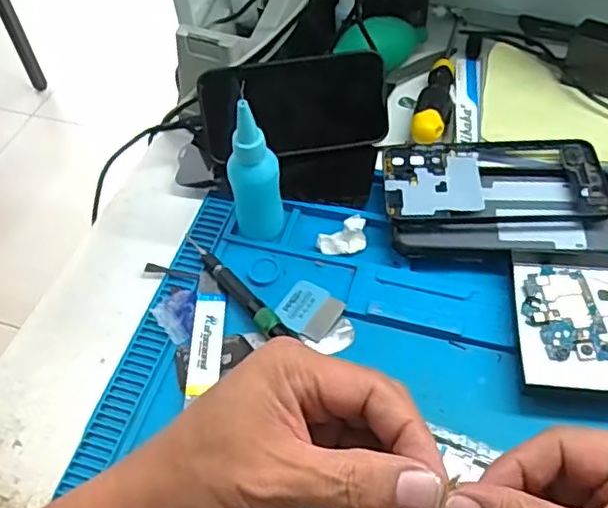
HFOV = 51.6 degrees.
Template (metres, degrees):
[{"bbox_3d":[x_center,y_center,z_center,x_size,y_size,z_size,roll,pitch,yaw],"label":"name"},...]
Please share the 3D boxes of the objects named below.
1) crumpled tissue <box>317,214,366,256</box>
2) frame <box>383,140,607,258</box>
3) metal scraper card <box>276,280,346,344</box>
[{"bbox_3d":[0.031,-0.013,0.467,0.038,0.015,0.022,-30,56,-17],"label":"crumpled tissue"},{"bbox_3d":[0.146,-0.044,0.472,0.164,0.019,0.097,-1,53,4],"label":"frame"},{"bbox_3d":[0.003,0.039,0.437,0.039,0.006,0.040,29,59,20],"label":"metal scraper card"}]

